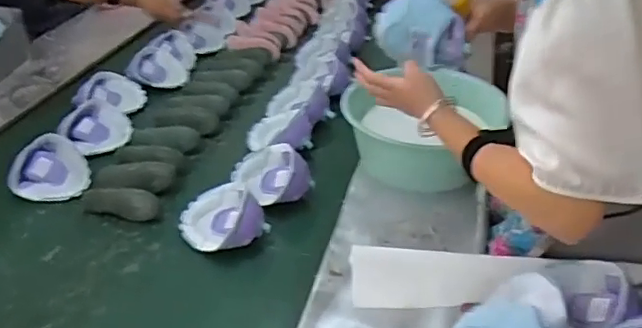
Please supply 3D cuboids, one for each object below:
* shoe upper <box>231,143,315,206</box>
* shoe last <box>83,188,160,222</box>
[{"bbox_3d":[-0.097,0.017,1.060,0.110,0.063,0.134,-29,45,-32],"label":"shoe upper"},{"bbox_3d":[-0.361,0.069,1.016,0.139,0.038,0.063,10,38,13],"label":"shoe last"}]

